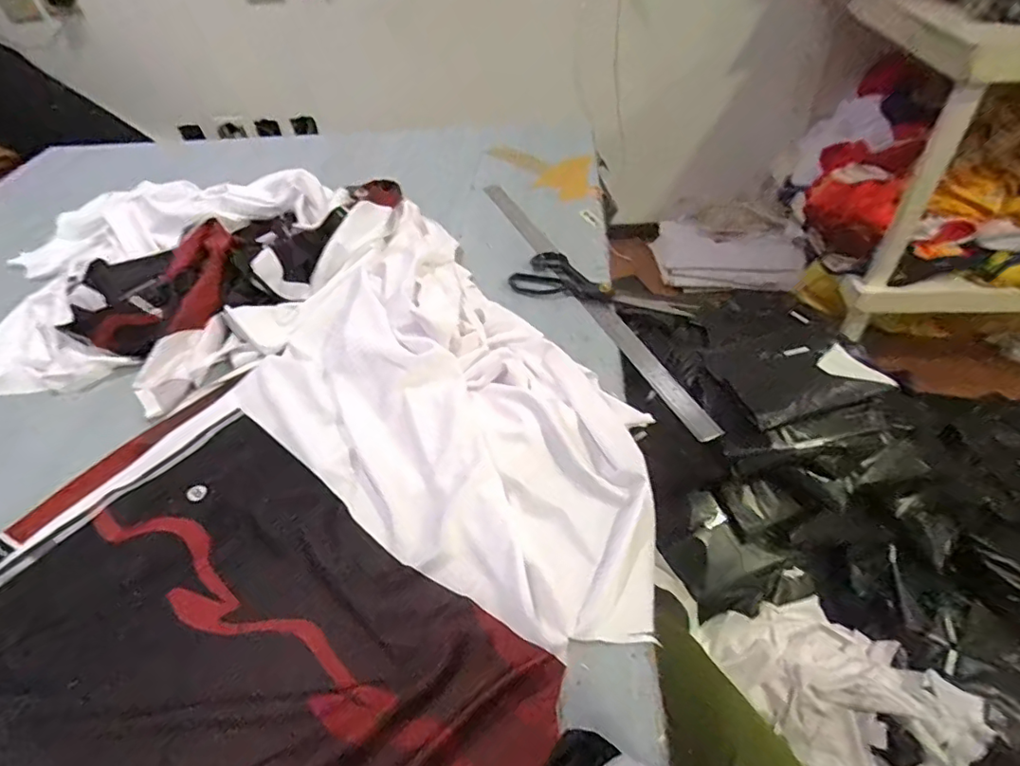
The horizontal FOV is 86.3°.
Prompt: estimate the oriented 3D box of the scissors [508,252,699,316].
[{"bbox_3d":[0.128,-0.137,0.744,0.253,0.012,0.083,16,50,19],"label":"scissors"}]

